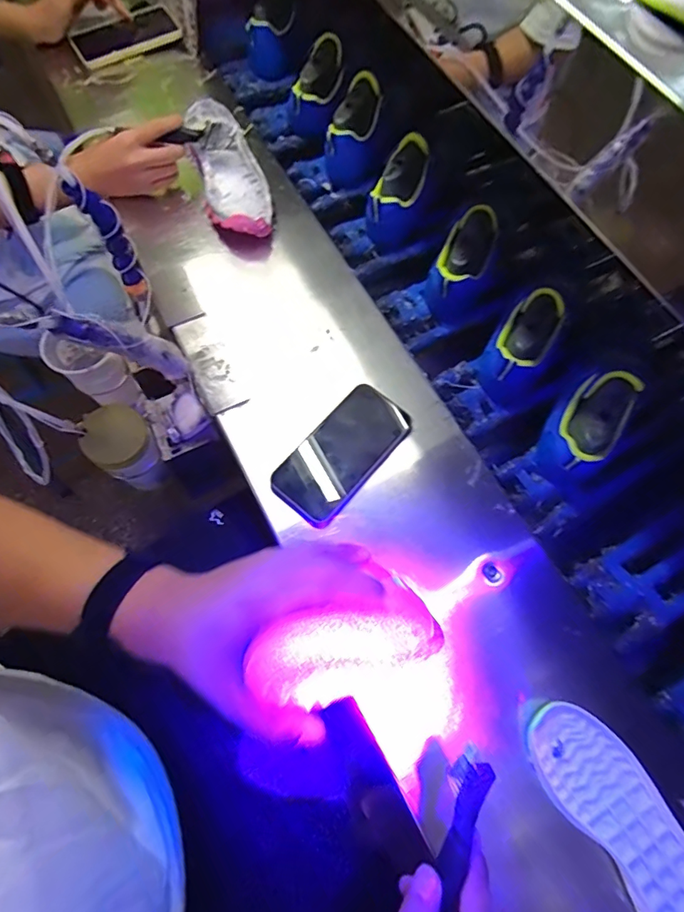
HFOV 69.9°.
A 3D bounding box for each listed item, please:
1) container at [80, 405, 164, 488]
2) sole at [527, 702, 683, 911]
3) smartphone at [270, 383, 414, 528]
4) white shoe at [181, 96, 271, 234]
[{"bbox_3d":[-0.264,-0.008,0.608,0.071,0.111,0.067,-34,73,-15],"label":"container"},{"bbox_3d":[0.237,0.302,0.407,0.077,0.020,0.194,-33,73,-15],"label":"sole"},{"bbox_3d":[0.003,-0.005,0.530,0.077,0.015,0.164,43,72,1],"label":"smartphone"},{"bbox_3d":[-0.146,-0.370,0.641,0.080,0.069,0.183,-16,69,-9],"label":"white shoe"}]

